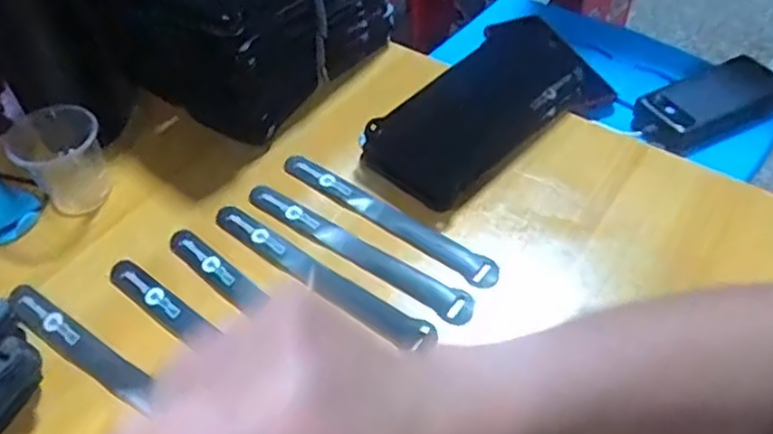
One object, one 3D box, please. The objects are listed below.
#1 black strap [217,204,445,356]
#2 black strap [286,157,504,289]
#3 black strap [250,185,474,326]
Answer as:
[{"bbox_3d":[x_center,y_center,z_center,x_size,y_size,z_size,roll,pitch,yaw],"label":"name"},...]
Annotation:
[{"bbox_3d":[-0.053,0.039,0.488,0.203,0.009,0.022,30,57,24],"label":"black strap"},{"bbox_3d":[-0.002,-0.002,0.539,0.212,0.011,0.025,33,58,25],"label":"black strap"},{"bbox_3d":[-0.025,0.021,0.510,0.210,0.006,0.027,30,58,24],"label":"black strap"}]

